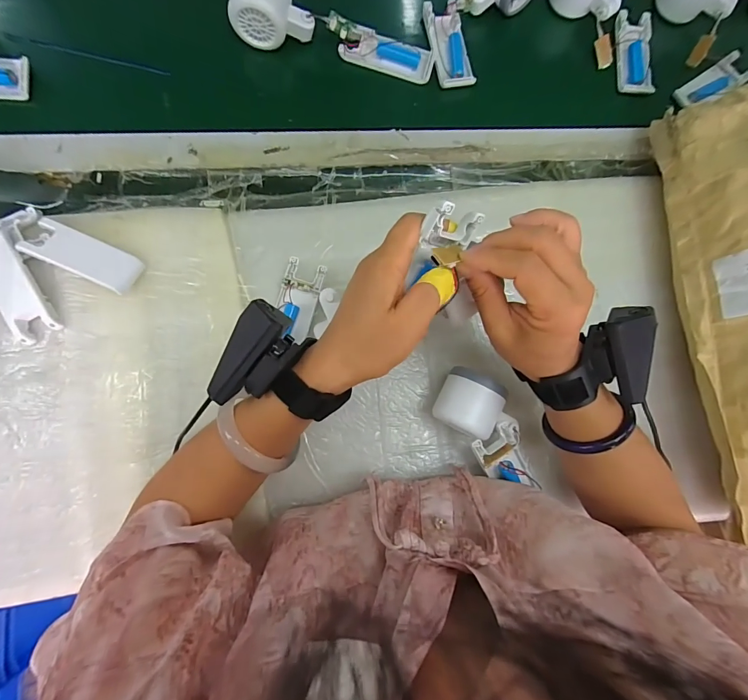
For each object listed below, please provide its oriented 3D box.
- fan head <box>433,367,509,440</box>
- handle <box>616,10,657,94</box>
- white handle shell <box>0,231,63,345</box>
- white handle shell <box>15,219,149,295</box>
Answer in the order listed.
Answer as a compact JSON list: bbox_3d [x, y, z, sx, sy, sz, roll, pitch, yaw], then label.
[{"bbox_3d":[0.091,0.052,0.364,0.058,0.055,0.054,26,82,-3],"label":"fan head"},{"bbox_3d":[0.313,-0.358,0.453,0.042,0.018,0.104,5,84,-5],"label":"handle"},{"bbox_3d":[-0.335,-0.058,0.350,0.039,0.019,0.099,-26,87,-8],"label":"white handle shell"},{"bbox_3d":[-0.275,-0.090,0.358,0.099,0.014,0.040,24,82,-3],"label":"white handle shell"}]

